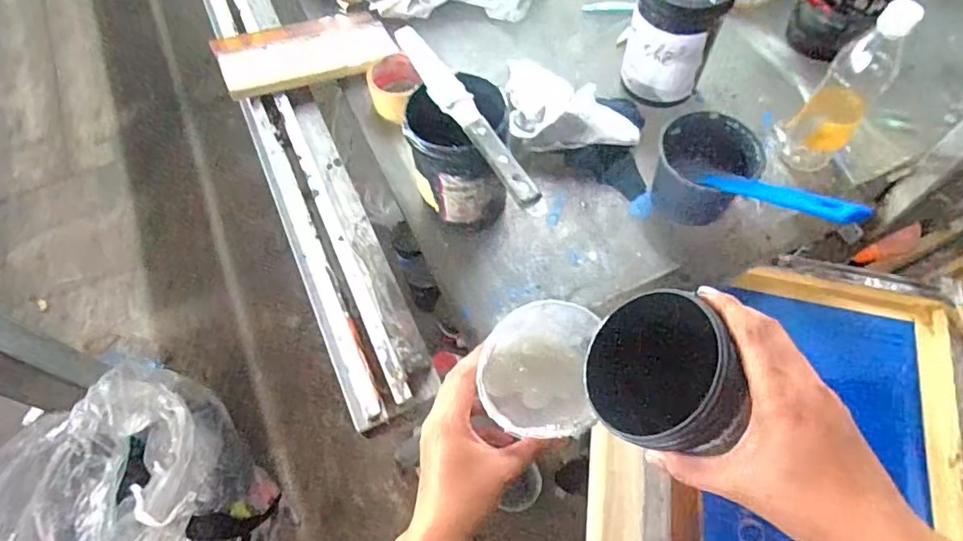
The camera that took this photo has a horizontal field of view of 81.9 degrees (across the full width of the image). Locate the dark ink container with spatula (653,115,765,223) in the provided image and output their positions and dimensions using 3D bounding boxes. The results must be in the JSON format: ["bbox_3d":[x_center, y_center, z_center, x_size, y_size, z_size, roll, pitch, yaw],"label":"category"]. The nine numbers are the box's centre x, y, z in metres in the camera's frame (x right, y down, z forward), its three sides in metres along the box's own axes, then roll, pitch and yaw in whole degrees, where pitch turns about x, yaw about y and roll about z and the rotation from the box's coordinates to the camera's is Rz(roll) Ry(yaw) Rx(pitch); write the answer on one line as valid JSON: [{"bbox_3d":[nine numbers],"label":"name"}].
[{"bbox_3d":[0.257,-0.115,0.653,0.112,0.085,0.102,24,65,14],"label":"dark ink container with spatula"}]

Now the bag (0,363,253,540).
[{"bbox_3d":[-0.750,0.501,1.116,0.376,0.290,0.611,12,63,8],"label":"bag"}]

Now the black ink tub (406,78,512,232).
[{"bbox_3d":[-0.018,-0.124,0.616,0.101,0.171,0.101,-1,62,2],"label":"black ink tub"}]

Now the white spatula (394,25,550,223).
[{"bbox_3d":[-0.011,-0.146,0.540,0.031,0.020,0.254,-26,64,-11],"label":"white spatula"}]

